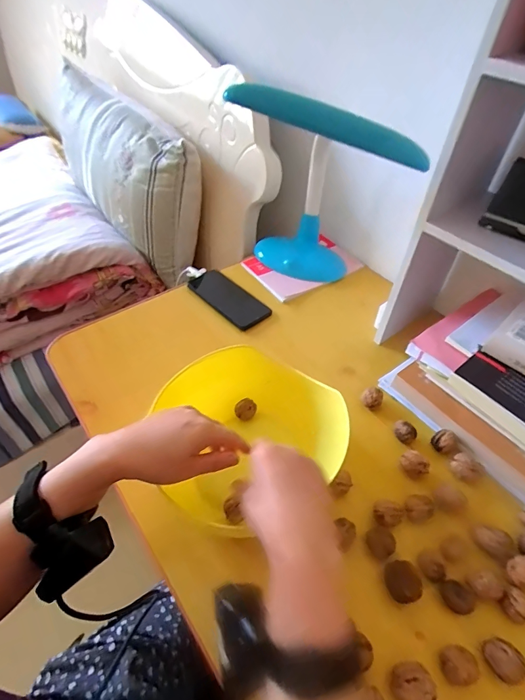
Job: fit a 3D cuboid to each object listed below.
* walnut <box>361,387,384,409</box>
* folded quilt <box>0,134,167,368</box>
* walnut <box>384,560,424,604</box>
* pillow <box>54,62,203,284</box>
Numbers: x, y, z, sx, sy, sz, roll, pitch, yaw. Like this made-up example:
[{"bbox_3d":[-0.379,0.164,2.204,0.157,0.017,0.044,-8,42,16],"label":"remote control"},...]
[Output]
[{"bbox_3d":[0.153,0.070,0.540,0.028,0.030,0.023,19,49,14],"label":"walnut"},{"bbox_3d":[-0.541,-0.204,0.947,0.450,0.205,0.328,-24,53,-23],"label":"folded quilt"},{"bbox_3d":[0.142,0.239,0.394,0.029,0.036,0.038,-7,48,-9],"label":"walnut"},{"bbox_3d":[-0.352,-0.451,0.971,0.166,0.279,0.566,-26,54,-25],"label":"pillow"}]

